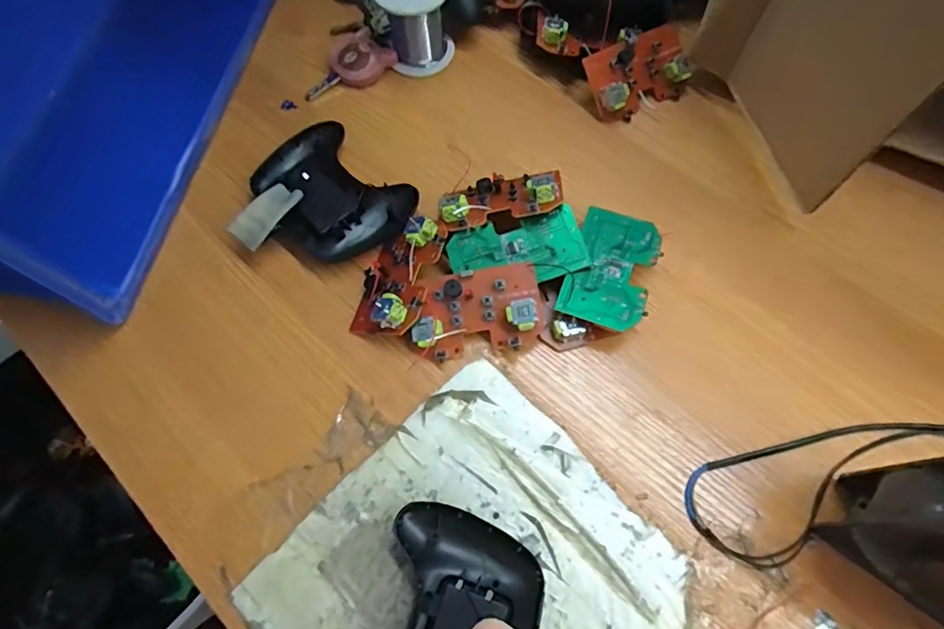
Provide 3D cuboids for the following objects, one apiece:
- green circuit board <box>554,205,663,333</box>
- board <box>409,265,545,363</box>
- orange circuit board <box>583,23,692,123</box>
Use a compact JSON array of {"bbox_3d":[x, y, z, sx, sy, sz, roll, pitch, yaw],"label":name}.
[{"bbox_3d":[0.096,-0.033,0.357,0.055,0.004,0.090,19,66,7],"label":"green circuit board"},{"bbox_3d":[0.002,-0.002,0.350,0.086,0.019,0.055,-9,75,5],"label":"board"},{"bbox_3d":[0.139,-0.201,0.429,0.085,0.015,0.062,-26,103,-8],"label":"orange circuit board"}]

